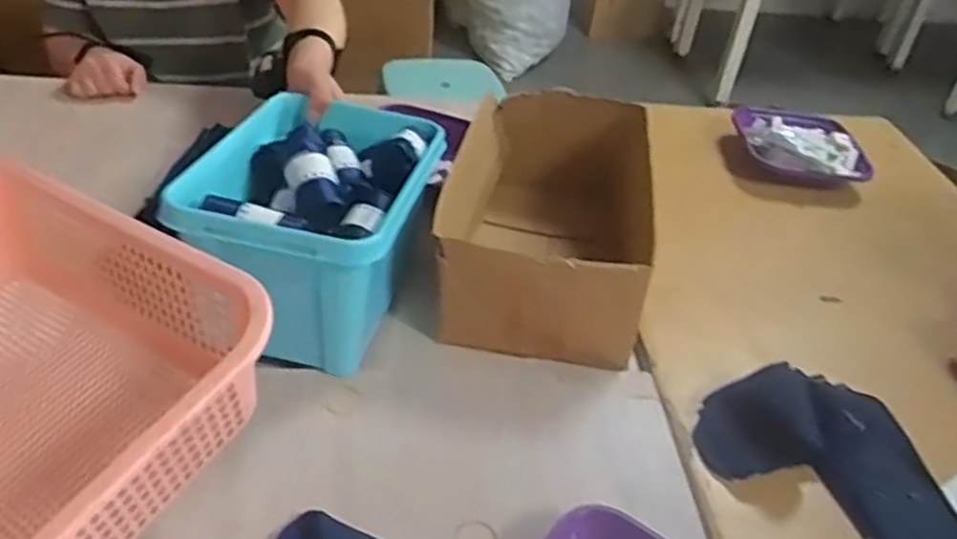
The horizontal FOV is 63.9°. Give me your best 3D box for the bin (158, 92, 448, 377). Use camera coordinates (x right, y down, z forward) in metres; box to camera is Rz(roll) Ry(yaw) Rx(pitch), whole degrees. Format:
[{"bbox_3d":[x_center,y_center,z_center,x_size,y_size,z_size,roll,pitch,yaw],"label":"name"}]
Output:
[{"bbox_3d":[-0.157,-0.039,0.770,0.189,0.171,0.259,11,37,6],"label":"bin"}]

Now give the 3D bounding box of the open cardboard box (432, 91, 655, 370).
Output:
[{"bbox_3d":[0.074,-0.062,0.868,0.203,0.141,0.340,9,37,3],"label":"open cardboard box"}]

